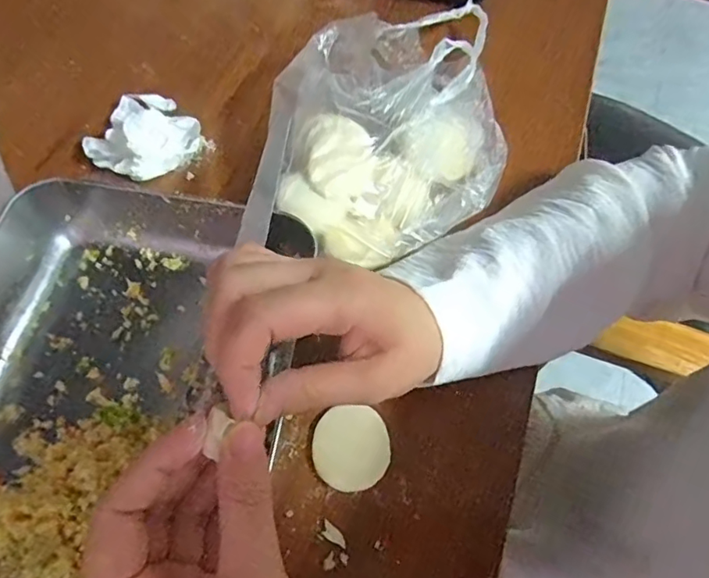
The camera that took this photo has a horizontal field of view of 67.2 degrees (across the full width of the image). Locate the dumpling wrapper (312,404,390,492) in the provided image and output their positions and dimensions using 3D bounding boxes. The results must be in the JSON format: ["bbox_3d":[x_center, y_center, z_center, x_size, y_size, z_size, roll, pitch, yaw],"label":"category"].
[{"bbox_3d":[-0.002,0.093,0.309,0.044,0.006,0.042,-6,63,-5],"label":"dumpling wrapper"}]

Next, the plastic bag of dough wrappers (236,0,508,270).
[{"bbox_3d":[0.029,-0.134,0.406,0.167,0.057,0.265,6,62,1],"label":"plastic bag of dough wrappers"}]

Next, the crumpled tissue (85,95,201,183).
[{"bbox_3d":[-0.163,-0.121,0.397,0.077,0.030,0.078,-39,70,-20],"label":"crumpled tissue"}]

